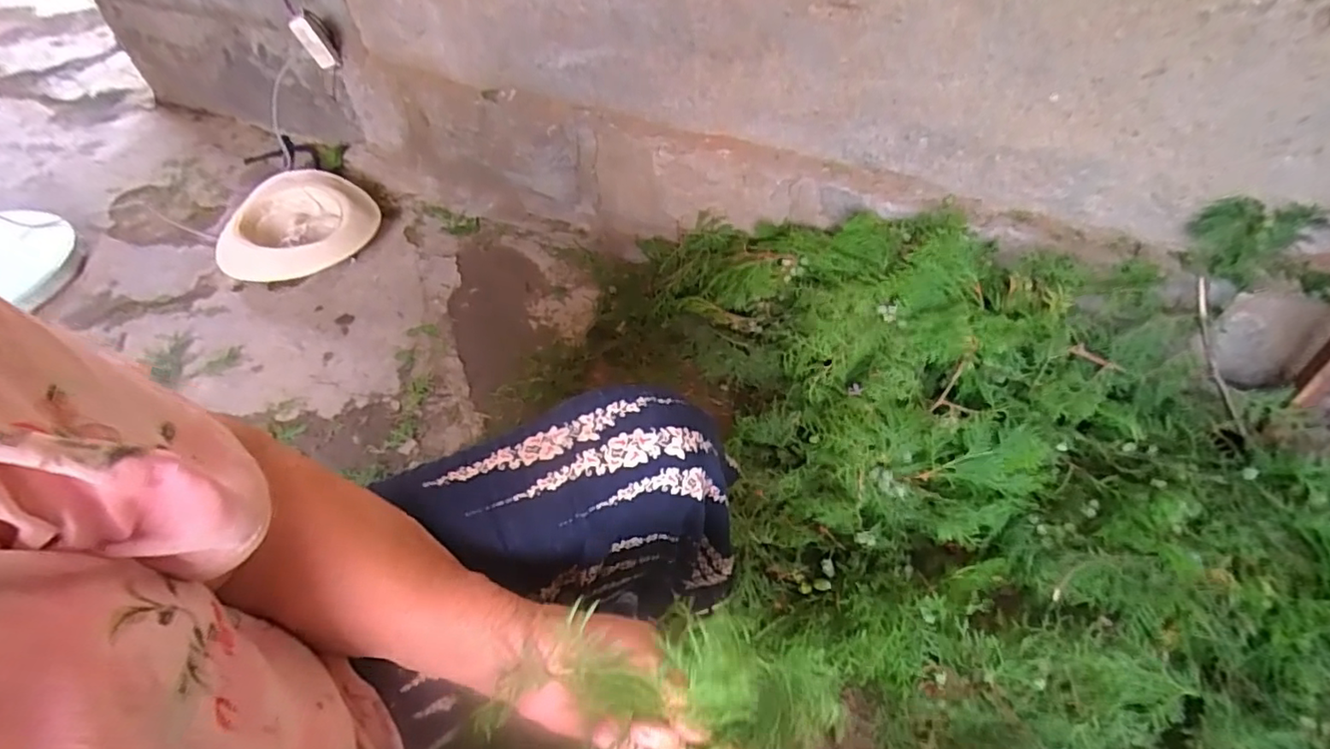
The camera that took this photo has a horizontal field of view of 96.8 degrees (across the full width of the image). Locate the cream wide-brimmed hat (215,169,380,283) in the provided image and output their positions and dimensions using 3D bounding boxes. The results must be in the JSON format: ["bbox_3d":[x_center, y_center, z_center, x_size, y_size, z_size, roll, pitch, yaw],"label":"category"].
[{"bbox_3d":[-0.714,-0.294,1.140,0.283,0.094,0.243,-25,54,-21],"label":"cream wide-brimmed hat"}]

